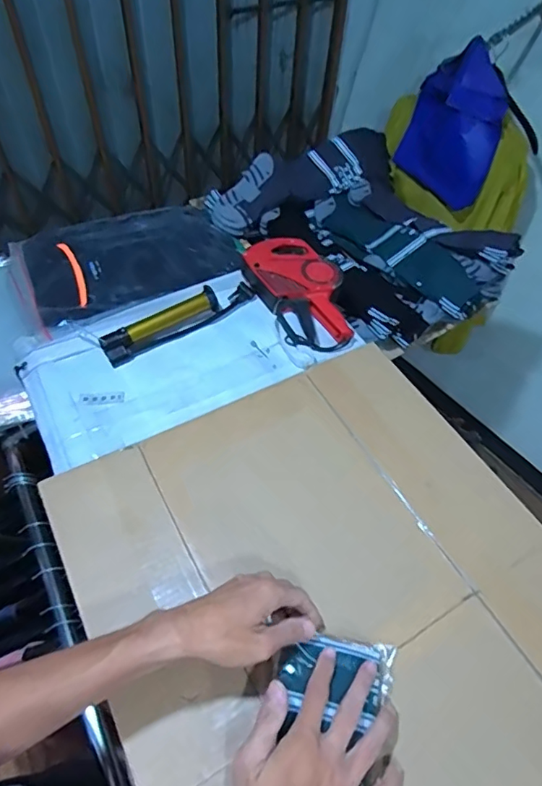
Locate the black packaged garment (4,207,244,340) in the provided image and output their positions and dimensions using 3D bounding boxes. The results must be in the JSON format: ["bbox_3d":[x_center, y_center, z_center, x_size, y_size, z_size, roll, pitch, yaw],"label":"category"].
[{"bbox_3d":[-0.260,-0.243,0.937,0.365,0.057,0.294,-25,58,-20],"label":"black packaged garment"}]

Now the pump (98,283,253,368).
[{"bbox_3d":[-0.135,-0.118,0.792,0.254,0.038,0.043,-30,60,-23],"label":"pump"}]

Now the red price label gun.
[{"bbox_3d":[0.052,-0.162,0.824,0.120,0.055,0.220,-23,58,-19],"label":"red price label gun"}]

